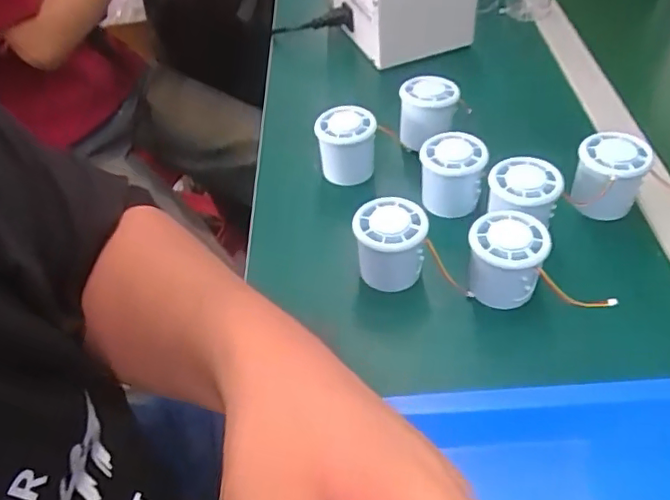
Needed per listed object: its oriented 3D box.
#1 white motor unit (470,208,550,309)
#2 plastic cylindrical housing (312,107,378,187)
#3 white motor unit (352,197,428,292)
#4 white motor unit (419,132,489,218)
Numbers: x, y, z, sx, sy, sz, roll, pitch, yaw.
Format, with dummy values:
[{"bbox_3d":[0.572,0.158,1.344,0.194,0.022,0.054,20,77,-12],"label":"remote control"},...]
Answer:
[{"bbox_3d":[0.130,0.008,0.445,0.058,0.056,0.053,4,47,10],"label":"white motor unit"},{"bbox_3d":[0.011,-0.099,0.561,0.054,0.066,0.052,-3,47,3],"label":"plastic cylindrical housing"},{"bbox_3d":[0.044,-0.002,0.462,0.056,0.058,0.059,1,47,6],"label":"white motor unit"},{"bbox_3d":[0.105,-0.067,0.517,0.054,0.061,0.047,12,49,16],"label":"white motor unit"}]

